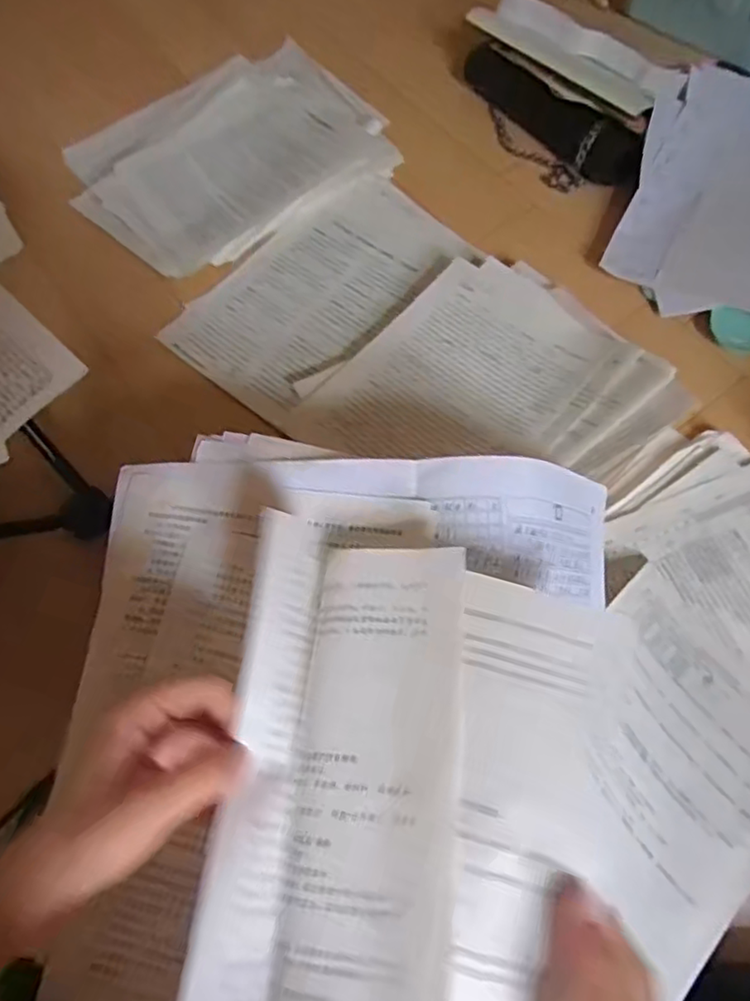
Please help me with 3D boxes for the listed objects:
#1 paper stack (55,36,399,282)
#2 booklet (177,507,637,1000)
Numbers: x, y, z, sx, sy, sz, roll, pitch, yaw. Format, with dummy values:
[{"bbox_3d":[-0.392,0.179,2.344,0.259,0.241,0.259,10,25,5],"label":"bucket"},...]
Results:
[{"bbox_3d":[-0.177,-0.421,0.776,0.348,0.032,0.279,-35,70,-11],"label":"paper stack"},{"bbox_3d":[0.014,0.149,0.293,0.180,0.074,0.264,13,69,9],"label":"booklet"}]

